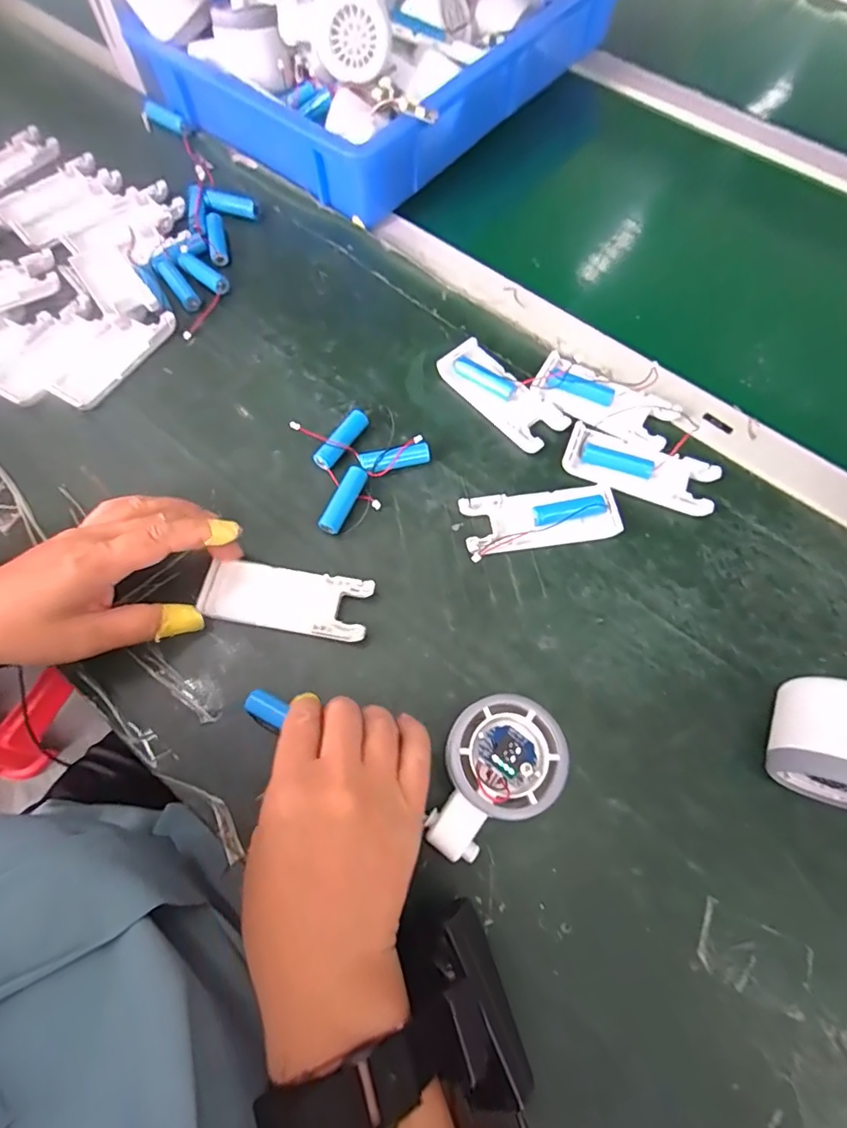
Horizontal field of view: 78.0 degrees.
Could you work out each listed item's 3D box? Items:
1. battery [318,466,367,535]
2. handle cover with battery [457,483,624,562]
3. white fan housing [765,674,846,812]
[{"bbox_3d":[-0.055,-0.044,0.361,0.014,0.013,0.051,23,71,8],"label":"battery"},{"bbox_3d":[0.080,-0.031,0.358,0.105,0.012,0.041,-8,69,-3],"label":"handle cover with battery"},{"bbox_3d":[0.231,0.102,0.284,0.080,0.058,0.058,32,72,11],"label":"white fan housing"}]

